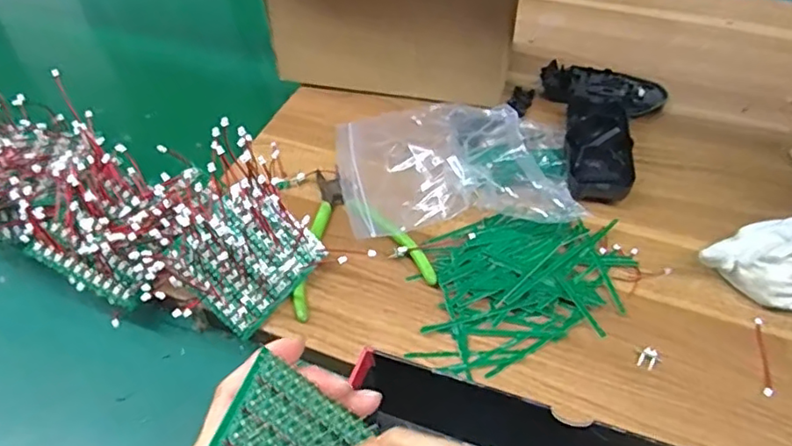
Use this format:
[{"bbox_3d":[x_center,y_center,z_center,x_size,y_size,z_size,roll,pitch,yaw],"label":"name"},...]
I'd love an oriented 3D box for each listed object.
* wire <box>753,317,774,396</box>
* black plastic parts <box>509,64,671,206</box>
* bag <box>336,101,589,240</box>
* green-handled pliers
[{"bbox_3d":[0.244,0.088,0.396,0.006,0.005,0.059,10,50,12],"label":"wire"},{"bbox_3d":[0.166,-0.097,0.544,0.128,0.034,0.186,20,53,20],"label":"black plastic parts"},{"bbox_3d":[0.047,-0.059,0.492,0.199,0.050,0.157,-3,49,1],"label":"bag"},{"bbox_3d":[-0.039,0.001,0.469,0.105,0.025,0.138,-14,49,-8],"label":"green-handled pliers"}]

